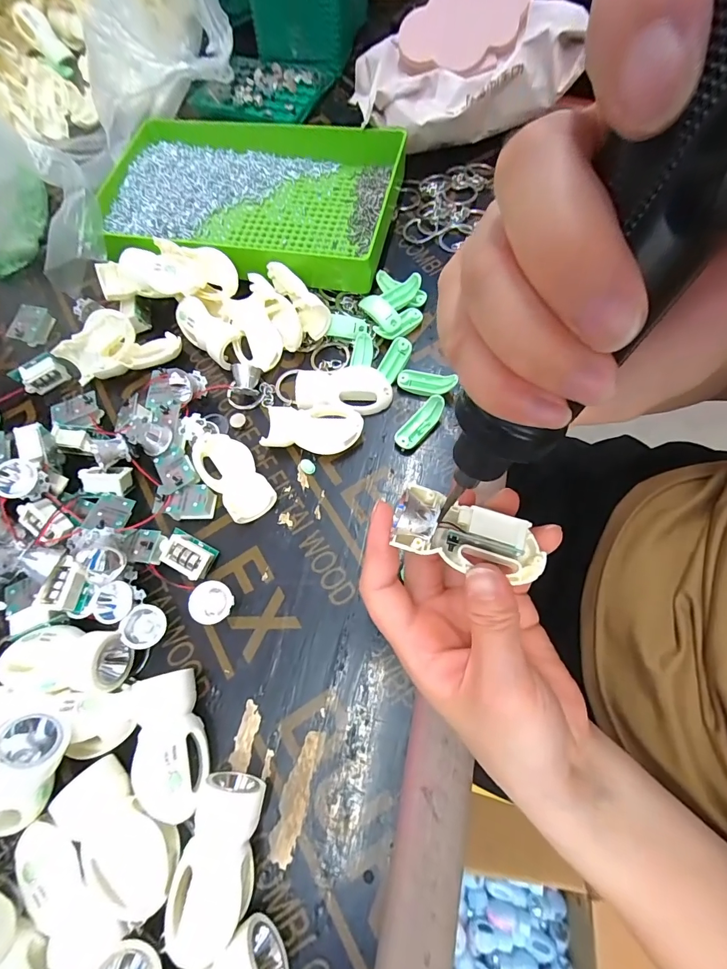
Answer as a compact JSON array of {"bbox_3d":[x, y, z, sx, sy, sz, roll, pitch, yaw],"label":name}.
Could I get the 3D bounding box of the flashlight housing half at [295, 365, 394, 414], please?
[{"bbox_3d":[-0.015,-0.068,0.283,0.067,0.009,0.035,2,69,6],"label":"flashlight housing half"}]

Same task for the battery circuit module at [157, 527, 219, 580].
[{"bbox_3d":[-0.107,0.043,0.247,0.034,0.014,0.021,26,73,14],"label":"battery circuit module"}]

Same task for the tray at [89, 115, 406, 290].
[{"bbox_3d":[-0.100,-0.243,0.335,0.244,0.033,0.158,12,70,3],"label":"tray"}]

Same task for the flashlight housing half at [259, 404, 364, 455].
[{"bbox_3d":[-0.034,-0.039,0.275,0.063,0.011,0.034,6,69,7],"label":"flashlight housing half"}]

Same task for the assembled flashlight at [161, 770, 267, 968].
[{"bbox_3d":[-0.067,0.176,0.191,0.034,0.023,0.064,11,70,9],"label":"assembled flashlight"}]

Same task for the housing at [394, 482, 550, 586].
[{"bbox_3d":[0.047,0.021,0.176,0.065,0.012,0.028,19,71,6],"label":"housing"}]

